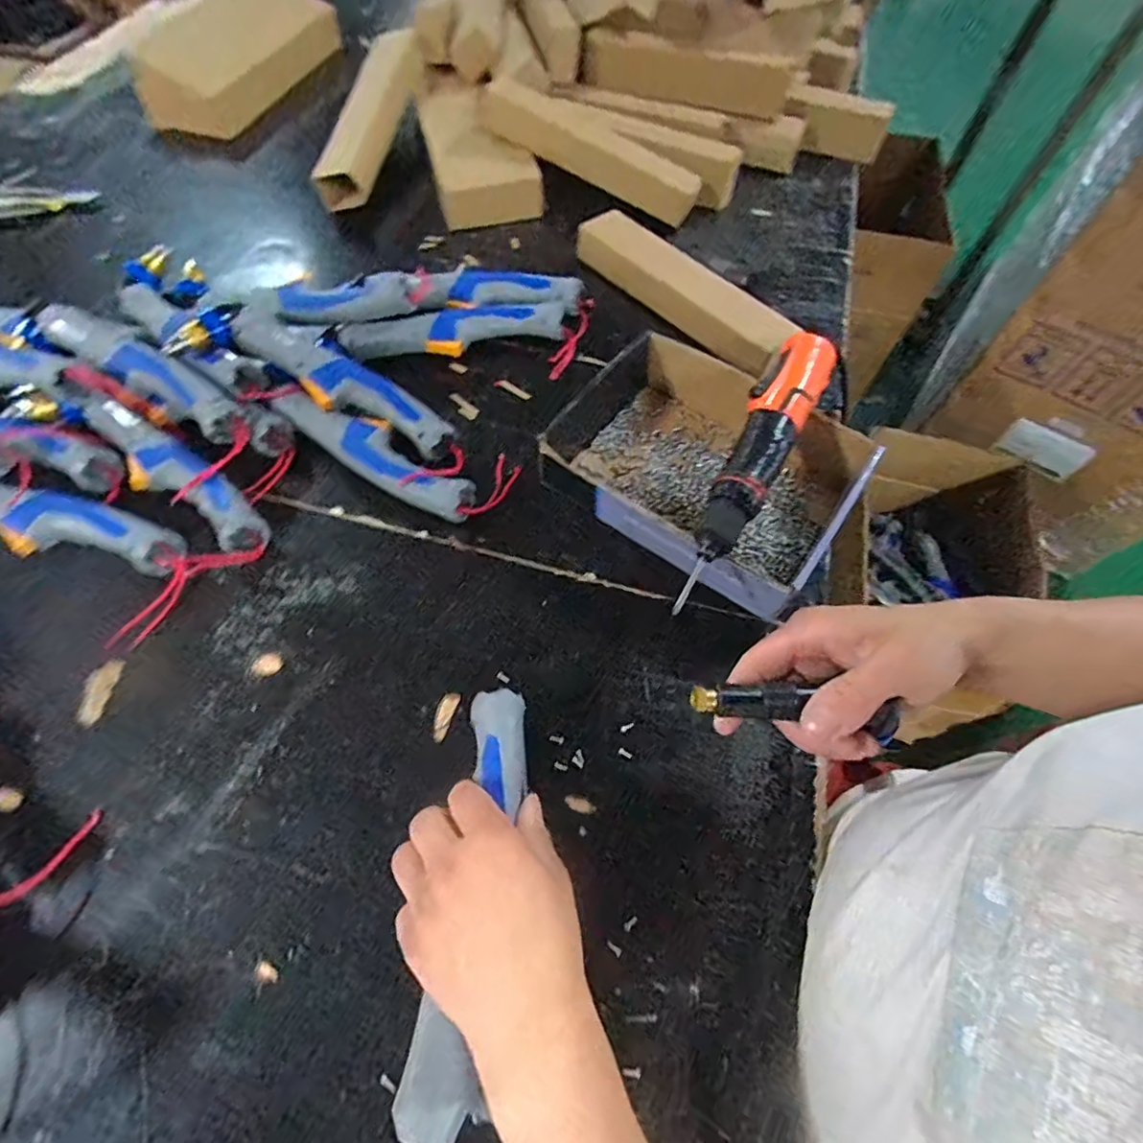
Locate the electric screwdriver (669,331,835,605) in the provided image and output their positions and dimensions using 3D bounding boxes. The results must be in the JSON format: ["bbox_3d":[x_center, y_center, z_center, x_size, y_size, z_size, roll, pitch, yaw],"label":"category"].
[{"bbox_3d":[0.146,-0.094,0.453,0.053,0.045,0.242,29,66,13],"label":"electric screwdriver"}]

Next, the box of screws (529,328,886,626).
[{"bbox_3d":[0.110,-0.093,0.506,0.262,0.063,0.175,31,68,16],"label":"box of screws"}]

